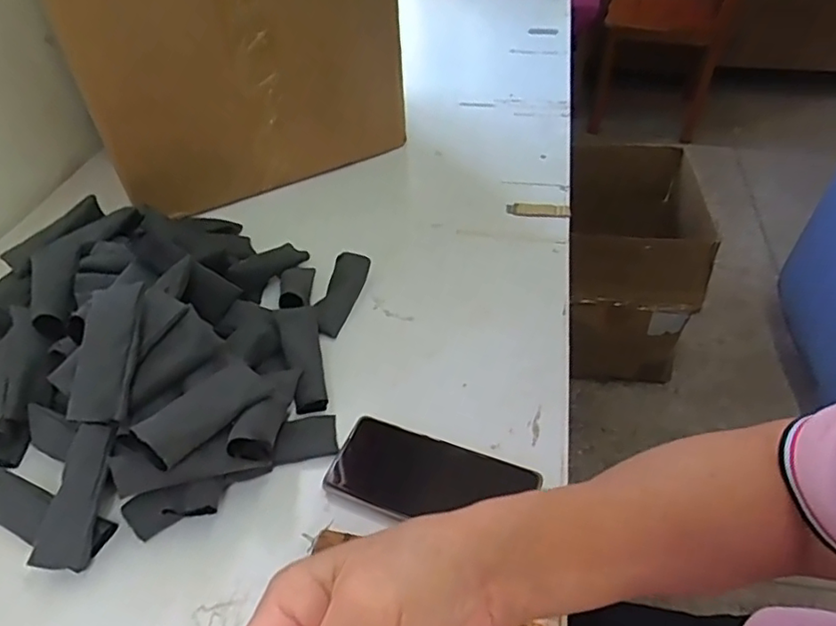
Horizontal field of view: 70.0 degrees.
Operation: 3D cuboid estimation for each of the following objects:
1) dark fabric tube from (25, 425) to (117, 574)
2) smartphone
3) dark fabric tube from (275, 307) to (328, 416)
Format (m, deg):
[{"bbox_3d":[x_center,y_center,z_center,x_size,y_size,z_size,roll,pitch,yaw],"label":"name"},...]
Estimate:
[{"bbox_3d":[-0.253,0.135,0.447,0.035,0.021,0.103,5,73,8],"label":"dark fabric tube"},{"bbox_3d":[0.010,0.132,0.479,0.157,0.013,0.073,13,47,15],"label":"smartphone"},{"bbox_3d":[-0.106,0.039,0.552,0.034,0.040,0.106,-10,45,-7],"label":"dark fabric tube"}]

